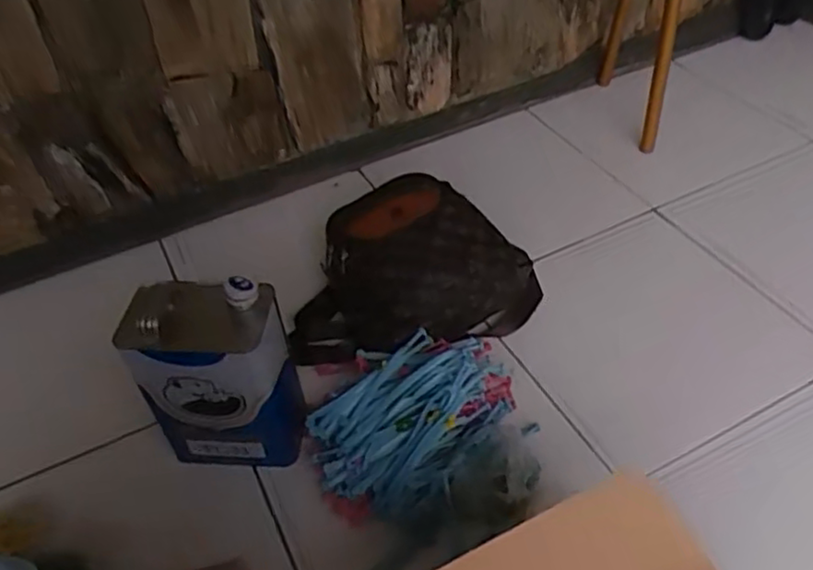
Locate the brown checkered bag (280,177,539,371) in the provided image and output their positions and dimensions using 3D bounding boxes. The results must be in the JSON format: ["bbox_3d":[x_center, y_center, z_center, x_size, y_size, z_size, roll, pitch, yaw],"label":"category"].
[{"bbox_3d":[-0.013,-0.024,1.037,0.363,0.158,0.274,-26,49,-19],"label":"brown checkered bag"}]

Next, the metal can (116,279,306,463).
[{"bbox_3d":[-0.224,0.109,0.846,0.169,0.241,0.108,3,46,8],"label":"metal can"}]

